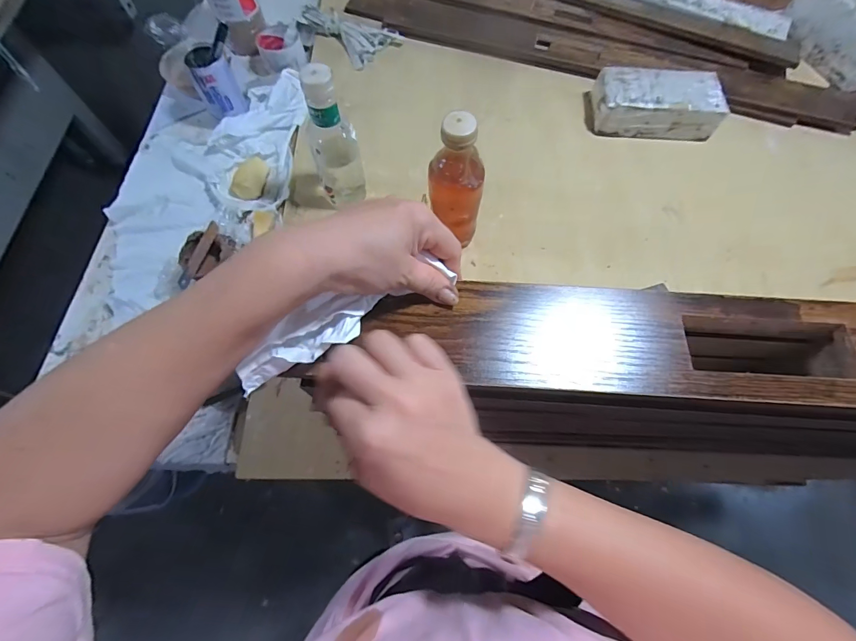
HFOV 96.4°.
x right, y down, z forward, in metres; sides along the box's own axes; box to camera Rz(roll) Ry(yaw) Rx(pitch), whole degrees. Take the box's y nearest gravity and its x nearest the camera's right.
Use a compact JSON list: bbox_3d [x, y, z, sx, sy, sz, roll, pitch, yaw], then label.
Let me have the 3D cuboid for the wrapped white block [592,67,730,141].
[{"bbox_3d":[0.400,-0.384,0.676,0.209,0.059,0.101,4,68,1],"label":"wrapped white block"}]

